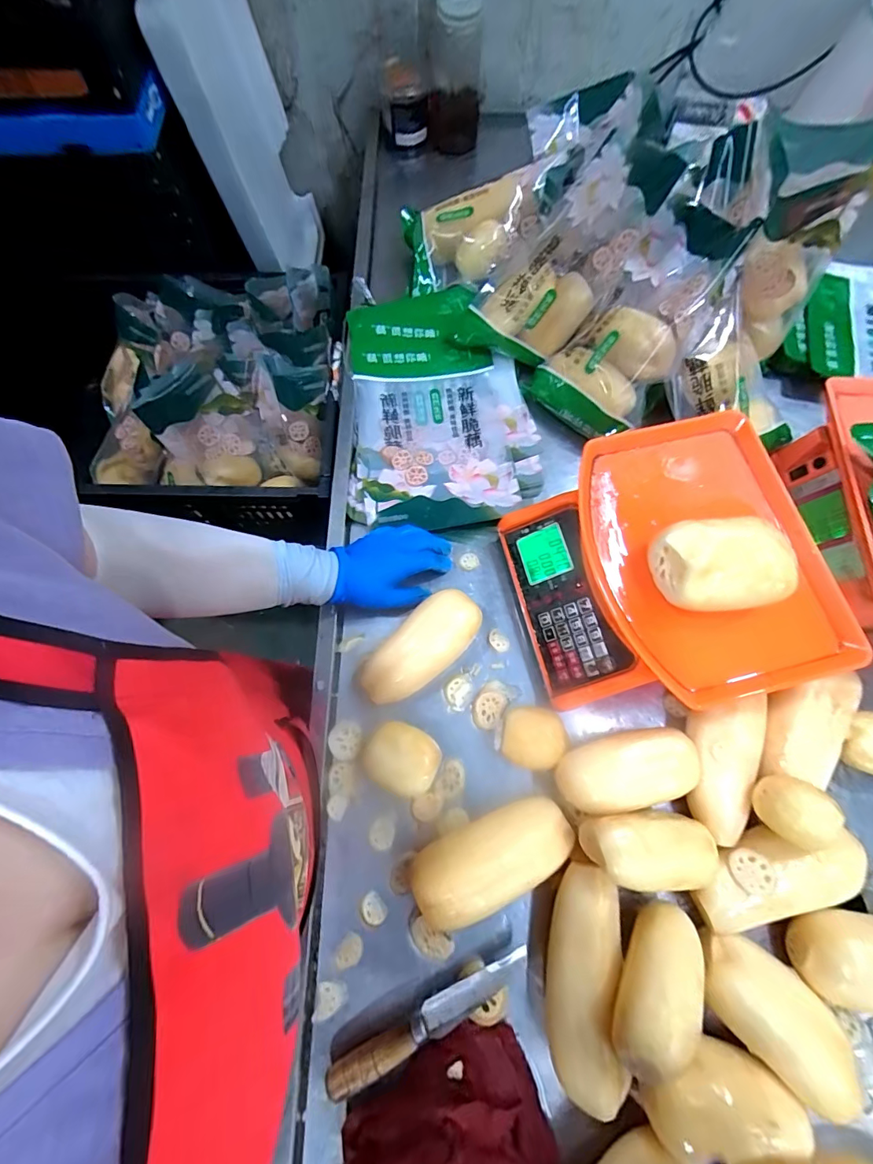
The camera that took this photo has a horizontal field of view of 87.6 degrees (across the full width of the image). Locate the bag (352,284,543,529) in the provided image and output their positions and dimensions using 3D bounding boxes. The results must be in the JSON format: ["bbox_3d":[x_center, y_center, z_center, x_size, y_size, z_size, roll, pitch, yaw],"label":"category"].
[{"bbox_3d":[0.007,-0.245,0.620,0.242,0.030,0.347,-2,72,-2],"label":"bag"}]

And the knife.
[{"bbox_3d":[-0.005,0.401,0.417,0.200,0.025,0.023,-25,74,-9],"label":"knife"}]

